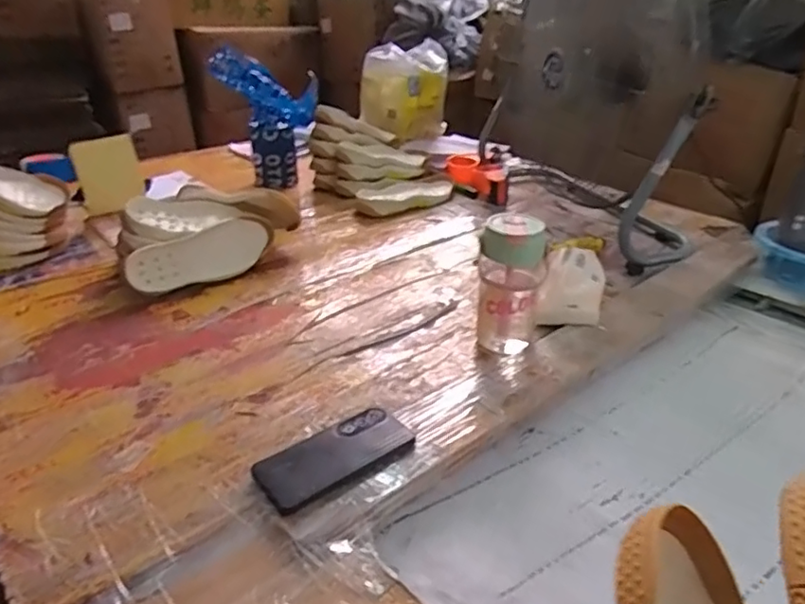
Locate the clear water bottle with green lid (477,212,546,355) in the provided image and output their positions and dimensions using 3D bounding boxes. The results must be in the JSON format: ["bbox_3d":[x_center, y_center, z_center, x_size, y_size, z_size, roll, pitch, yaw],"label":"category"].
[{"bbox_3d":[0.147,-0.025,0.825,0.085,0.177,0.084,5,31,11],"label":"clear water bottle with green lid"}]

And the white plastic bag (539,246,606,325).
[{"bbox_3d":[0.263,-0.025,0.923,0.089,0.083,0.143,10,32,18],"label":"white plastic bag"}]

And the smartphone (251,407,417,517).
[{"bbox_3d":[-0.070,0.164,0.639,0.163,0.015,0.075,-18,43,-33],"label":"smartphone"}]

